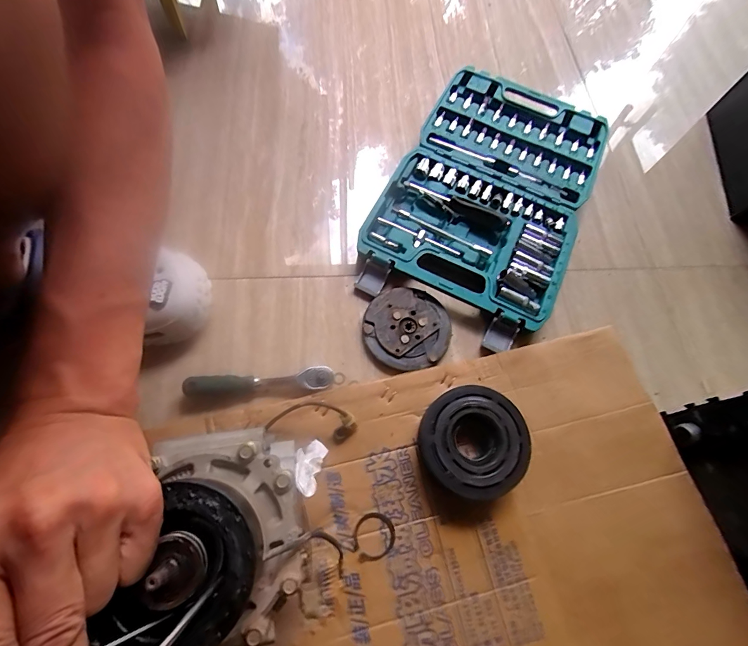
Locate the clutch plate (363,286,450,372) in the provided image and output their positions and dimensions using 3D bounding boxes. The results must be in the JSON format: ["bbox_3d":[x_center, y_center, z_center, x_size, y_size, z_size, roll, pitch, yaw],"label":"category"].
[{"bbox_3d":[0.039,0.006,0.442,0.097,0.012,0.096,27,67,9],"label":"clutch plate"}]

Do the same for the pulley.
[{"bbox_3d":[0.096,0.117,0.378,0.101,0.036,0.097,1,66,-3],"label":"pulley"}]

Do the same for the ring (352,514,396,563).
[{"bbox_3d":[-0.001,0.201,0.360,0.041,0.004,0.037,-33,71,-16],"label":"ring"}]

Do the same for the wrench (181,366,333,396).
[{"bbox_3d":[-0.120,0.062,0.406,0.149,0.022,0.024,-2,66,-4],"label":"wrench"}]

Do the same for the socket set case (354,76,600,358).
[{"bbox_3d":[0.154,-0.178,0.510,0.235,0.034,0.386,24,66,8],"label":"socket set case"}]

